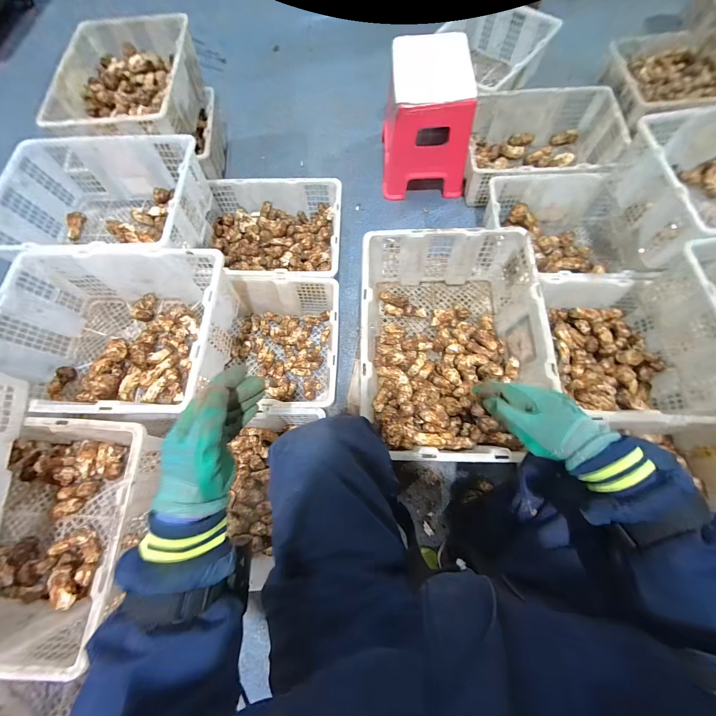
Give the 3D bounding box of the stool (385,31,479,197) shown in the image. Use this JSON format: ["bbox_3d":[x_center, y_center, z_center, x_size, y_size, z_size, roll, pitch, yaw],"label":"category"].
[{"bbox_3d":[0.225,-0.754,0.979,0.265,0.284,0.300,2,71,3],"label":"stool"}]

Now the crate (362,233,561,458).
[{"bbox_3d":[0.184,-0.029,0.654,0.341,0.166,0.468,0,71,3],"label":"crate"}]

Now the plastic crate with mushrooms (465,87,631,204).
[{"bbox_3d":[0.596,-0.709,1.036,0.472,0.148,0.359,0,71,2],"label":"plastic crate with mushrooms"}]

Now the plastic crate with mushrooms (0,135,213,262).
[{"bbox_3d":[-0.643,-0.383,0.809,0.448,0.171,0.366,5,71,4],"label":"plastic crate with mushrooms"}]

